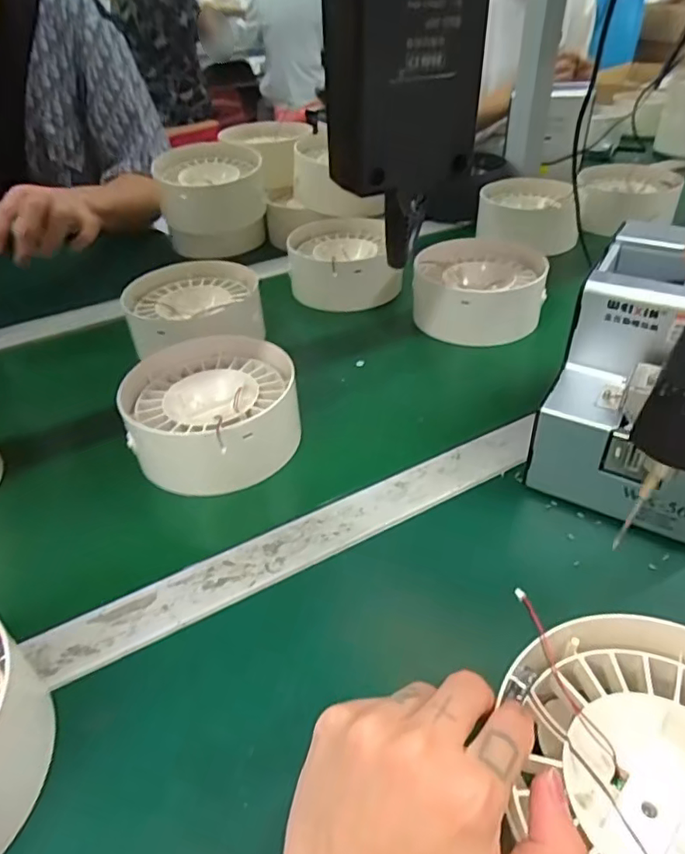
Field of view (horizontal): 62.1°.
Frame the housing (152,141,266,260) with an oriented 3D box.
[{"bbox_3d":[-0.174,-0.302,0.777,0.133,0.117,0.137,-13,42,-10],"label":"housing"}]

